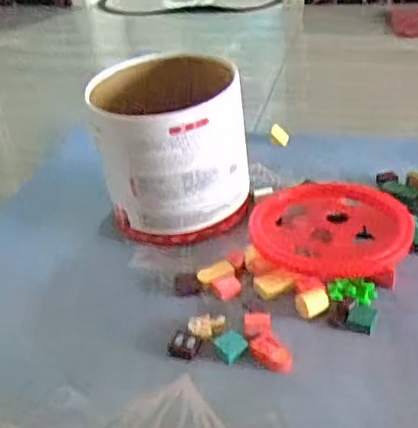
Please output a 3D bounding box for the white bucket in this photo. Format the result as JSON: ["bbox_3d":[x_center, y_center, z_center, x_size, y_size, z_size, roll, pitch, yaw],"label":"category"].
[{"bbox_3d":[-0.057,-0.091,0.905,0.201,0.215,0.201,-3,34,2],"label":"white bucket"}]

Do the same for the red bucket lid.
[{"bbox_3d":[0.170,0.022,0.858,0.215,0.032,0.205,-3,34,2],"label":"red bucket lid"}]

